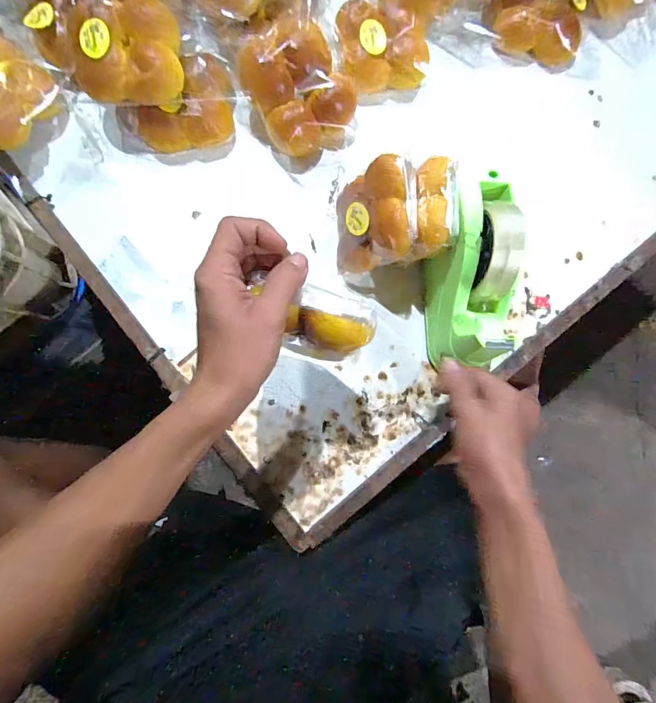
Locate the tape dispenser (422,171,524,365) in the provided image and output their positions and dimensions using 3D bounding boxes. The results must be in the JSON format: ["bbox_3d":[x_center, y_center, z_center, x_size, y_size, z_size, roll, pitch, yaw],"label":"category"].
[{"bbox_3d":[0.150,-0.067,0.398,0.061,0.114,0.154,-3,86,-7],"label":"tape dispenser"}]

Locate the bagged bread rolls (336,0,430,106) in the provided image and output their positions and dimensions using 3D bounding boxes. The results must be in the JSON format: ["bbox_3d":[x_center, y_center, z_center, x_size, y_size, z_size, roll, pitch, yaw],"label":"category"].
[{"bbox_3d":[0.068,-0.345,0.456,0.109,0.043,0.102,0,86,-7],"label":"bagged bread rolls"}]

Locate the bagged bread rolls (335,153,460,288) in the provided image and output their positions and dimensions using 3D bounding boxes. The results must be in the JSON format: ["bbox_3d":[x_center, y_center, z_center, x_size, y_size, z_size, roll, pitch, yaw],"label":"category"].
[{"bbox_3d":[0.066,-0.136,0.411,0.104,0.103,0.109,-1,86,-7],"label":"bagged bread rolls"}]

